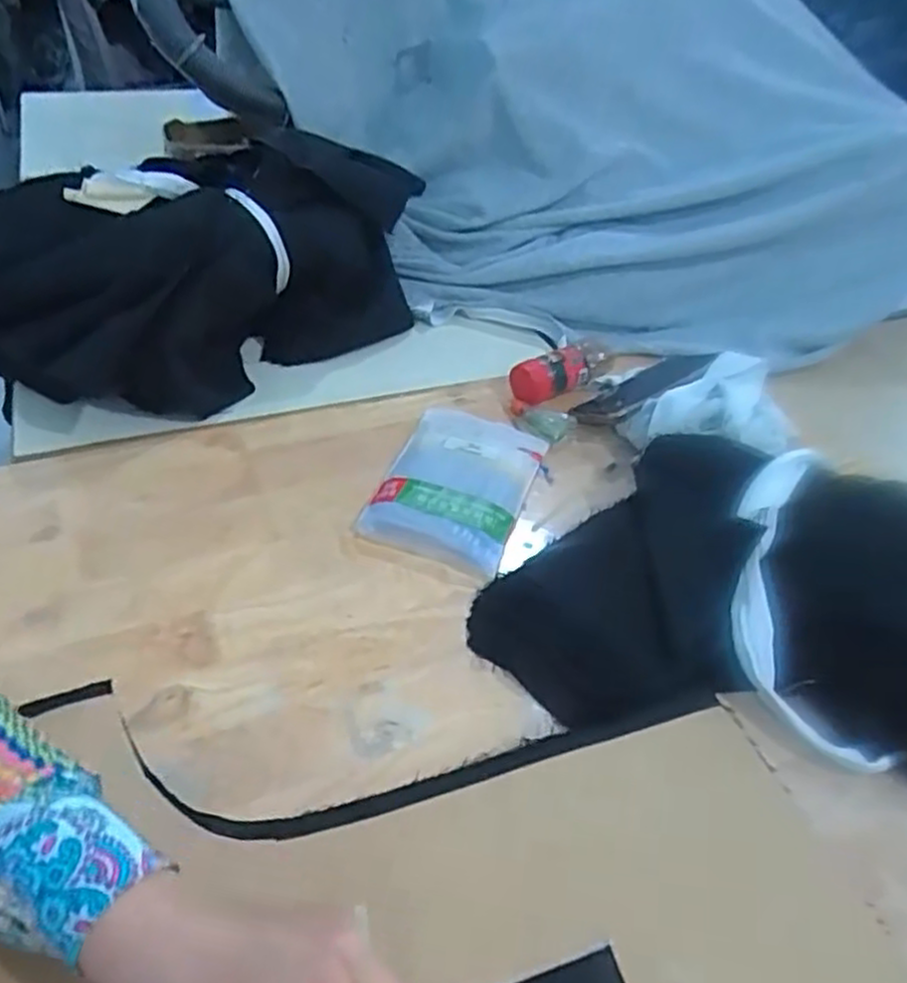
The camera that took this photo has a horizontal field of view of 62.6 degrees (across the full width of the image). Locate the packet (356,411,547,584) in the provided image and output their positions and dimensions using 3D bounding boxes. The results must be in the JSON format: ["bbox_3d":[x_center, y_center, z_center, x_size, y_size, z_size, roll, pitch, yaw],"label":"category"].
[{"bbox_3d":[0.004,-0.010,0.619,0.114,0.023,0.176,16,43,12],"label":"packet"}]

